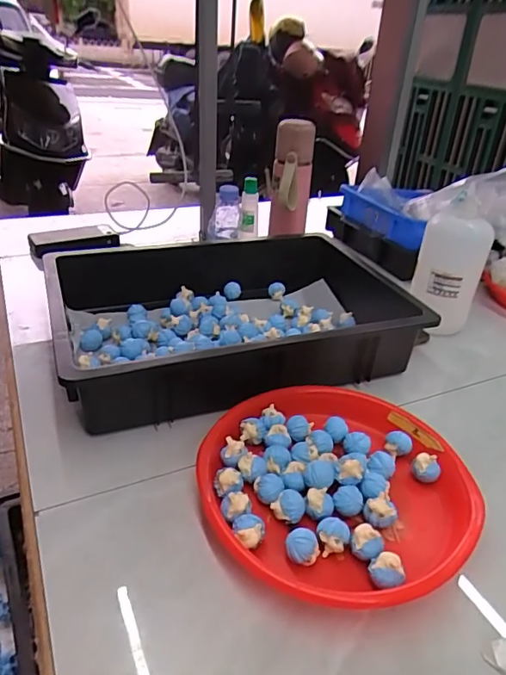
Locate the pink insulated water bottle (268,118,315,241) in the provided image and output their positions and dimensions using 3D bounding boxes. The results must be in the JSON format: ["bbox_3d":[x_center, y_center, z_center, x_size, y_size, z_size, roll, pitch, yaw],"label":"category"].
[{"bbox_3d":[0.063,-0.251,0.855,0.065,0.211,0.087,7,31,6],"label":"pink insulated water bottle"}]

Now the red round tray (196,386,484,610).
[{"bbox_3d":[0.079,0.138,0.479,0.250,0.037,0.244,2,31,-1],"label":"red round tray"}]

